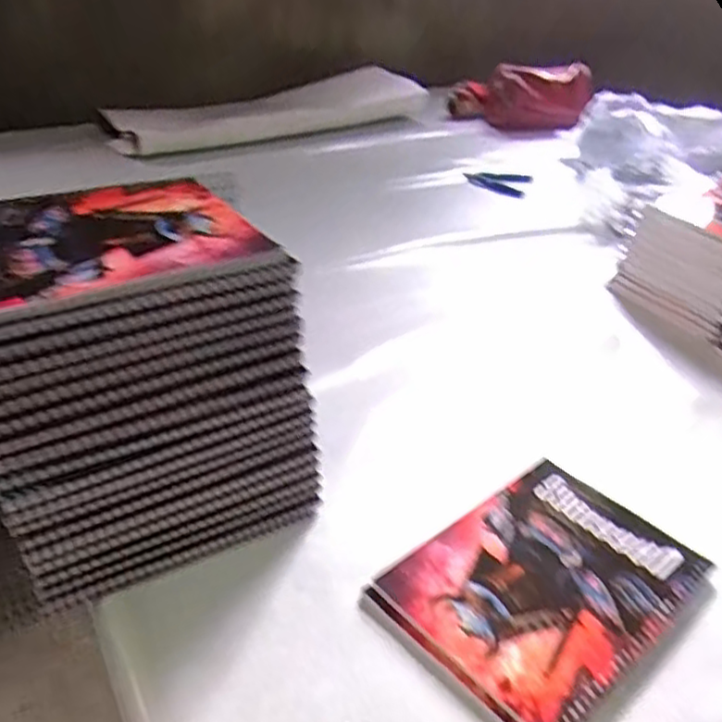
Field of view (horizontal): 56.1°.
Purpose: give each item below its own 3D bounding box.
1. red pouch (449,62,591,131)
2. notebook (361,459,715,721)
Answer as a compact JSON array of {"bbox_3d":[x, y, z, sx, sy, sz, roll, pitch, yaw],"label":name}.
[{"bbox_3d":[0.335,-0.559,1.430,0.289,0.108,0.132,7,35,6],"label":"red pouch"},{"bbox_3d":[0.127,0.149,0.464,0.209,0.010,0.143,-25,43,-34],"label":"notebook"}]

